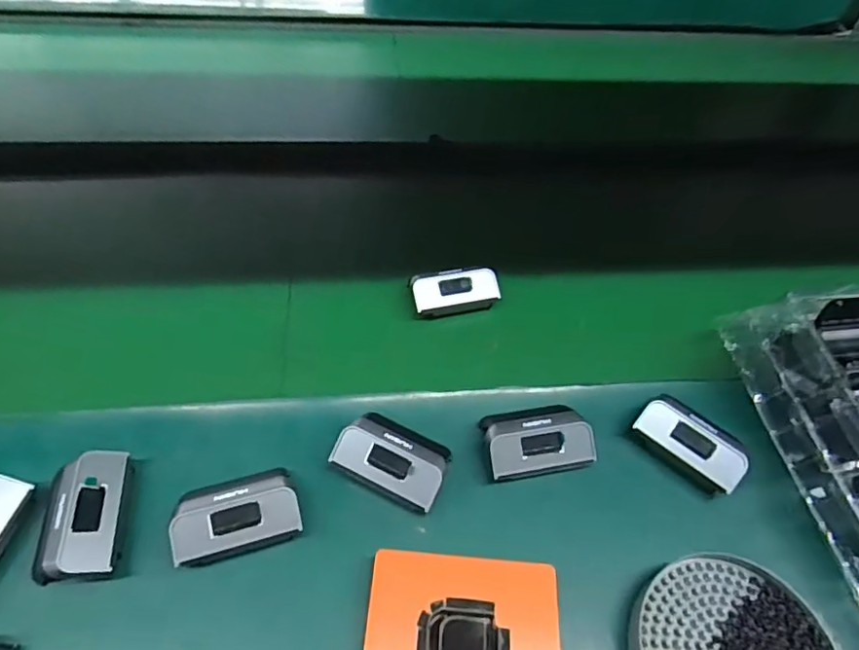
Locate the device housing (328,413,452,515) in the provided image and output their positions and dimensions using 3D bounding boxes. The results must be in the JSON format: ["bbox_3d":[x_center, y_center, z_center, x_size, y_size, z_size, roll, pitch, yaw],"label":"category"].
[{"bbox_3d":[-0.025,0.089,0.372,0.073,0.021,0.043,22,53,12],"label":"device housing"}]

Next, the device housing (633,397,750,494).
[{"bbox_3d":[0.188,0.088,0.403,0.074,0.034,0.036,36,57,22],"label":"device housing"}]

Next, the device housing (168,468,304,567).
[{"bbox_3d":[-0.121,0.121,0.348,0.074,0.031,0.046,-12,53,-14],"label":"device housing"}]

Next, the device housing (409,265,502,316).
[{"bbox_3d":[0.022,-0.031,0.483,0.077,0.022,0.036,-12,54,-14],"label":"device housing"}]

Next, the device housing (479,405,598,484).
[{"bbox_3d":[0.076,0.081,0.393,0.077,0.027,0.048,-7,53,-11],"label":"device housing"}]

